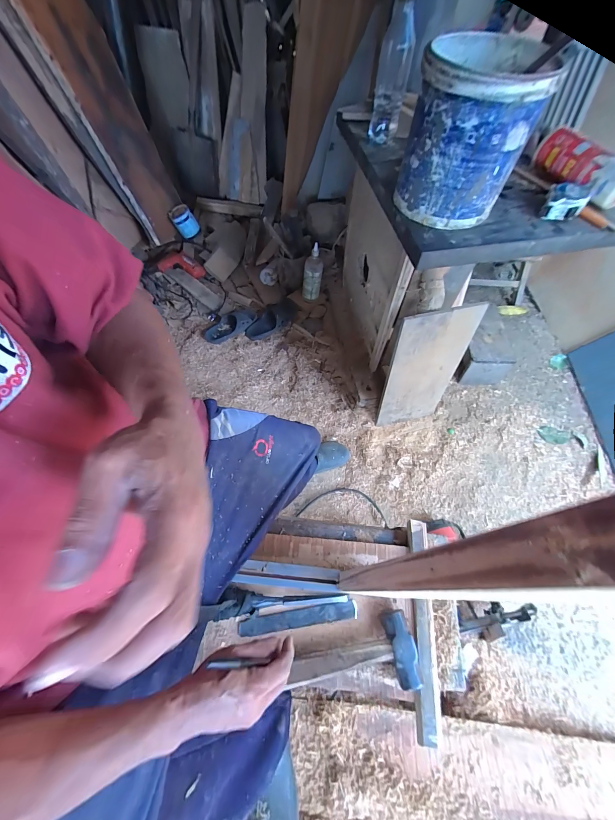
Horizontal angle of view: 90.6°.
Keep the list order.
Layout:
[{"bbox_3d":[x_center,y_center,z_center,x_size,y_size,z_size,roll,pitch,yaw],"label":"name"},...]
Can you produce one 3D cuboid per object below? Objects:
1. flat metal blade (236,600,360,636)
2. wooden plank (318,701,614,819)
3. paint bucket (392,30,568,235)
[{"bbox_3d":[-0.013,0.370,0.538,0.207,0.007,0.027,-3,65,-10],"label":"flat metal blade"},{"bbox_3d":[0.506,0.901,0.745,1.009,0.043,0.195,14,44,-4],"label":"wooden plank"},{"bbox_3d":[0.237,-0.407,0.462,0.158,0.177,0.159,2,62,-4],"label":"paint bucket"}]

